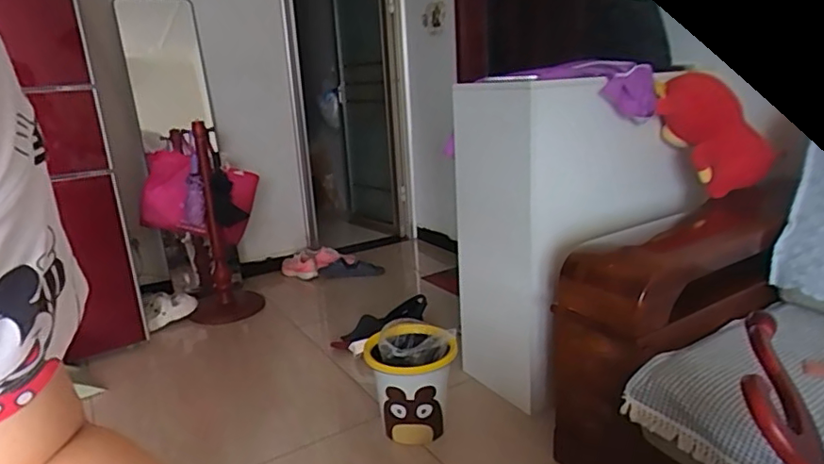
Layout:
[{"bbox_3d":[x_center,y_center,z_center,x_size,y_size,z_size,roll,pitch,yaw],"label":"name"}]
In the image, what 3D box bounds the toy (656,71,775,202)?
[{"bbox_3d":[0.812,-0.265,1.527,0.178,0.387,0.115,-45,17,6],"label":"toy"}]

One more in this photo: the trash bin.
[{"bbox_3d":[0.002,0.456,1.639,0.261,0.317,0.242,-4,16,-2],"label":"trash bin"}]

